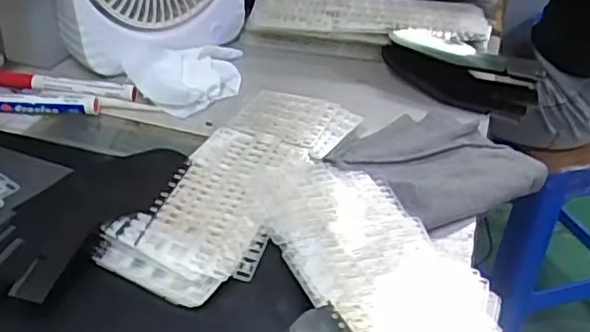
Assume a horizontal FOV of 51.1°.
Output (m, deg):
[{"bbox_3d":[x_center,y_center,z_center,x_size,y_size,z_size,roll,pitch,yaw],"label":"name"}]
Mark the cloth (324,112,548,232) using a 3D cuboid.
[{"bbox_3d":[0.117,-0.006,0.511,0.155,0.029,0.129,-28,45,-36],"label":"cloth"}]

